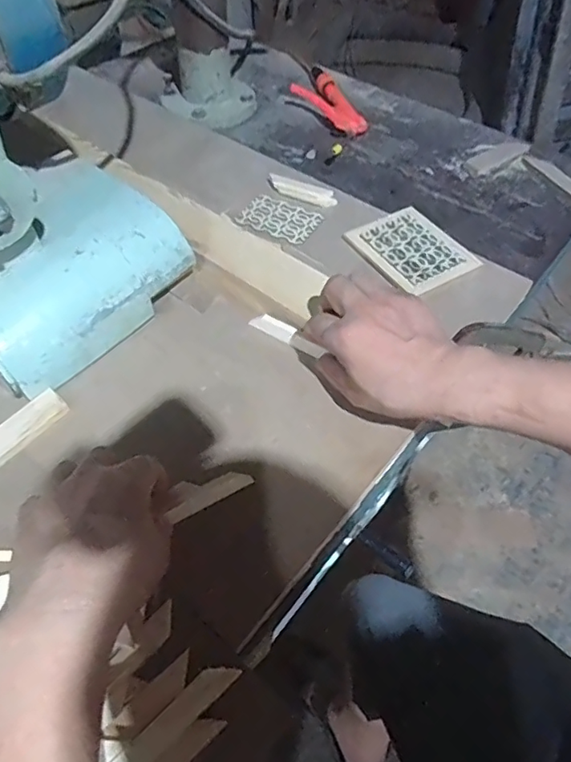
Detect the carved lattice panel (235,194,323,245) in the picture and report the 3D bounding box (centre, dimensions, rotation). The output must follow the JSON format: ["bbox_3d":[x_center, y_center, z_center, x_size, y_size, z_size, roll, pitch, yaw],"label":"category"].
[{"bbox_3d":[-0.008,-0.196,0.664,0.090,0.006,0.060,22,55,16],"label":"carved lattice panel"}]

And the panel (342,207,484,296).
[{"bbox_3d":[0.144,-0.150,0.627,0.104,0.011,0.117,-25,57,-19],"label":"panel"}]

